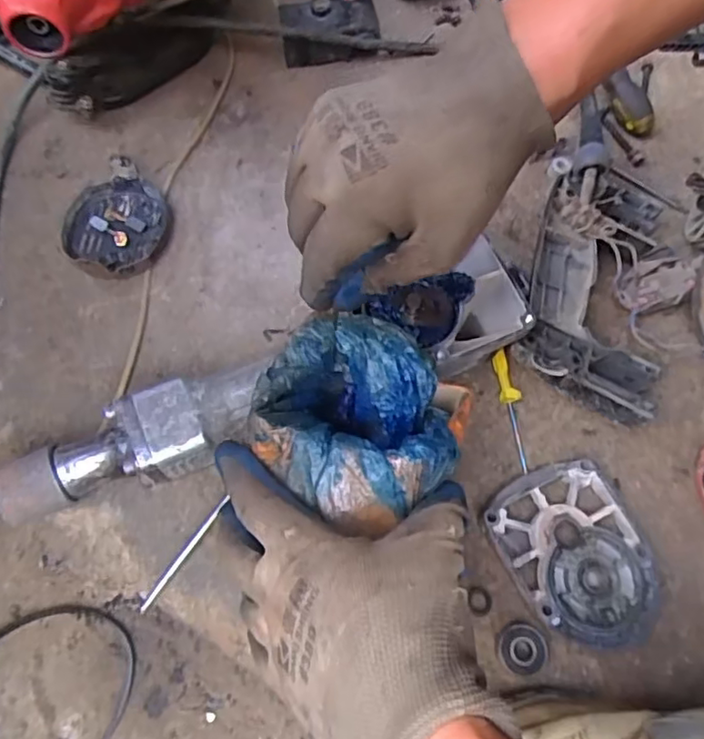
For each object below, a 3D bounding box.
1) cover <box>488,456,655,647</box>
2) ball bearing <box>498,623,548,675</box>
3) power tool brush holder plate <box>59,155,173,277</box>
[{"bbox_3d":[0.151,0.125,0.411,0.088,0.023,0.116,-24,72,-12],"label":"cover"},{"bbox_3d":[0.110,0.180,0.391,0.030,0.009,0.029,1,69,-2],"label":"ball bearing"},{"bbox_3d":[-0.189,-0.116,0.485,0.084,0.033,0.088,1,69,-2],"label":"power tool brush holder plate"}]

